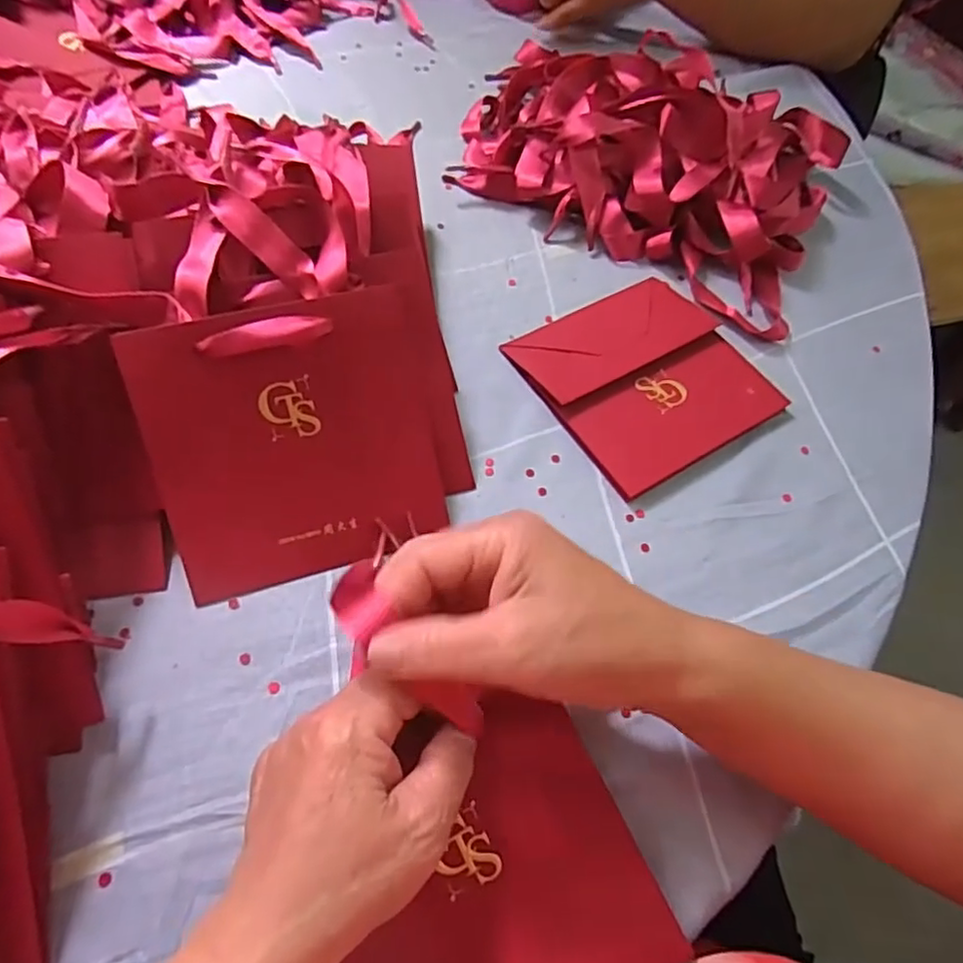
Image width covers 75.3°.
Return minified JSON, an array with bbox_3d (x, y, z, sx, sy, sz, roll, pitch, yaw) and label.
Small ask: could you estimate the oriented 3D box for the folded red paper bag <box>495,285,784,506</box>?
[{"bbox_3d":[0.107,-0.071,0.409,0.138,0.015,0.136,-28,67,-18],"label":"folded red paper bag"}]

